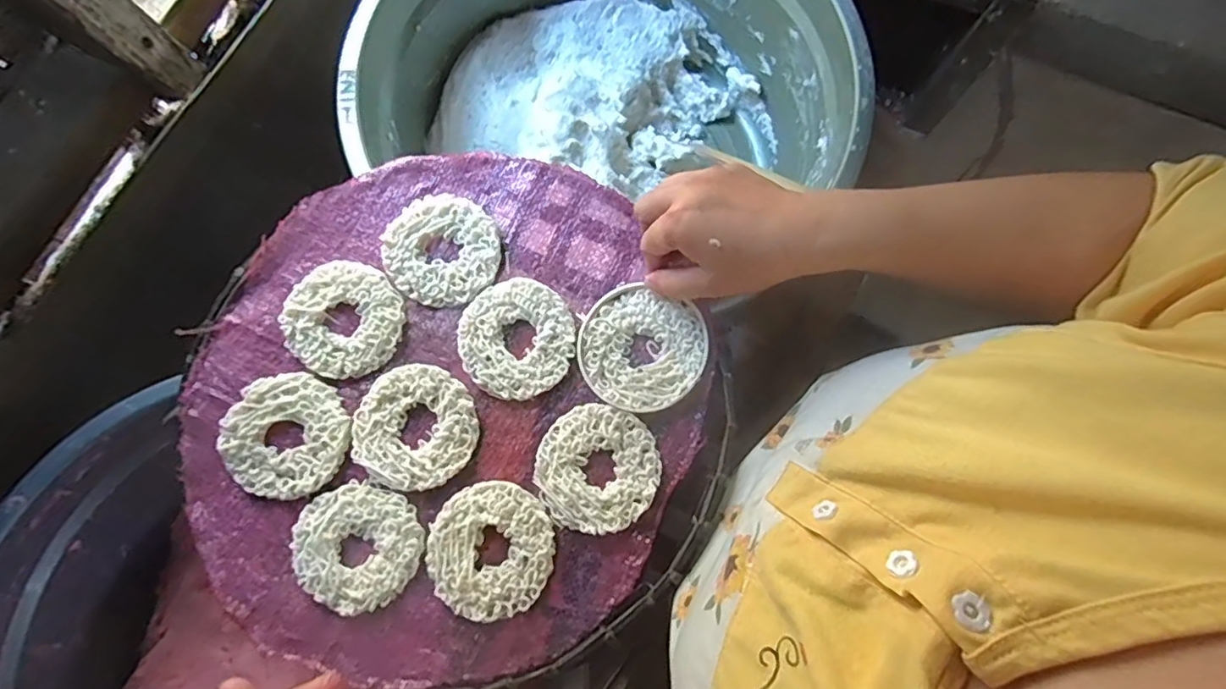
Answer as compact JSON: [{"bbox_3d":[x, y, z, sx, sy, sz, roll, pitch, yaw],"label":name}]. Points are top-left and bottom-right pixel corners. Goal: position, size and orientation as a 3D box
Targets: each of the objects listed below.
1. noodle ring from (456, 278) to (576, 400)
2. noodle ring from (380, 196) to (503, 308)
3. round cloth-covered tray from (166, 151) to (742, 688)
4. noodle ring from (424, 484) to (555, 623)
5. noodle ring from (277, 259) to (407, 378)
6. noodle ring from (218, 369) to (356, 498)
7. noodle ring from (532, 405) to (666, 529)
[{"bbox_3d":[-0.066,-0.005,0.403,0.077,0.007,0.080,0,77,1],"label":"noodle ring"},{"bbox_3d":[-0.121,-0.067,0.417,0.077,0.007,0.080,0,77,1],"label":"noodle ring"},{"bbox_3d":[-0.107,0.040,0.393,0.339,0.017,0.338,0,76,-1],"label":"round cloth-covered tray"},{"bbox_3d":[-0.077,0.130,0.373,0.078,0.005,0.079,0,77,1],"label":"noodle ring"},{"bbox_3d":[-0.186,-0.018,0.406,0.077,0.007,0.078,0,77,1],"label":"noodle ring"},{"bbox_3d":[-0.216,0.059,0.389,0.079,0.006,0.077,0,77,1],"label":"noodle ring"},{"bbox_3d":[-0.009,0.079,0.382,0.079,0.006,0.078,0,77,1],"label":"noodle ring"}]

